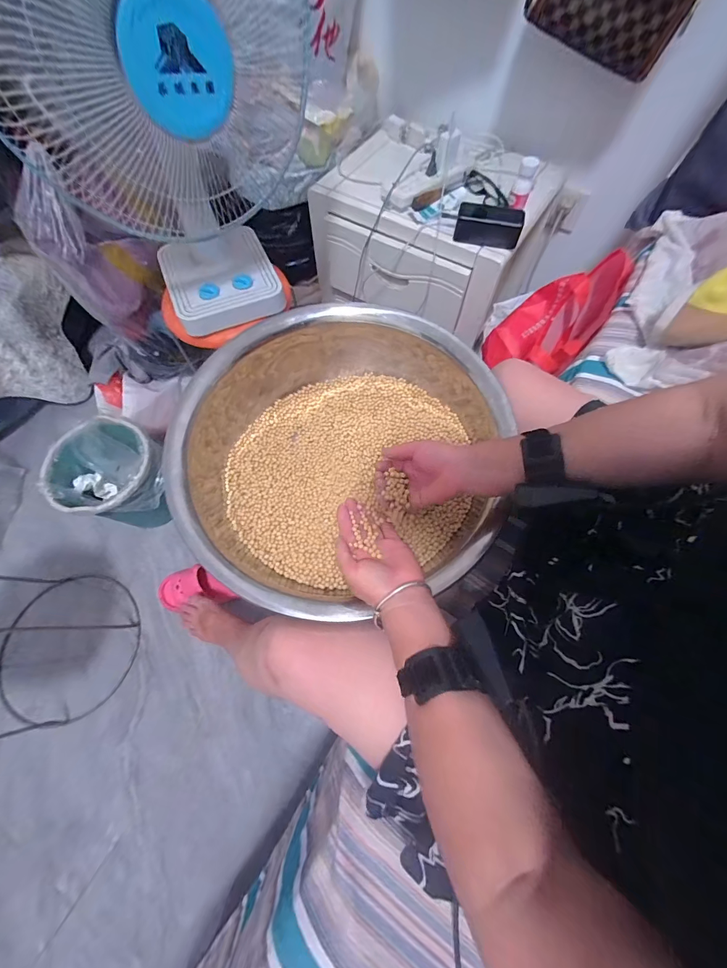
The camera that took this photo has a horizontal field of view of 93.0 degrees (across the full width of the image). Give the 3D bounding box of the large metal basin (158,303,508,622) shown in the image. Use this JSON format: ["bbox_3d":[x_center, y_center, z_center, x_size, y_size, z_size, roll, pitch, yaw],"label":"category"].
[{"bbox_3d":[-0.036,-0.051,0.528,0.432,0.119,0.460,0,68,1],"label":"large metal basin"}]

